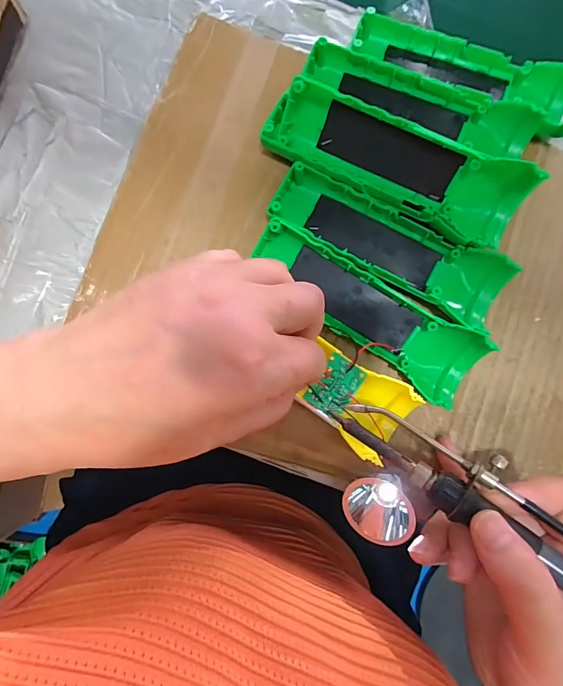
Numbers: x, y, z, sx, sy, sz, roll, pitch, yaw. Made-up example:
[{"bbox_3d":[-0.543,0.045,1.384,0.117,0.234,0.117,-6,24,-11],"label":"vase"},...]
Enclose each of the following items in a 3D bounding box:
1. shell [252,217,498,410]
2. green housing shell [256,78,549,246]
[{"bbox_3d":[0.055,-0.017,0.256,0.164,0.030,0.050,29,85,0],"label":"shell"},{"bbox_3d":[0.076,-0.115,0.254,0.179,0.050,0.052,26,85,0],"label":"green housing shell"}]

